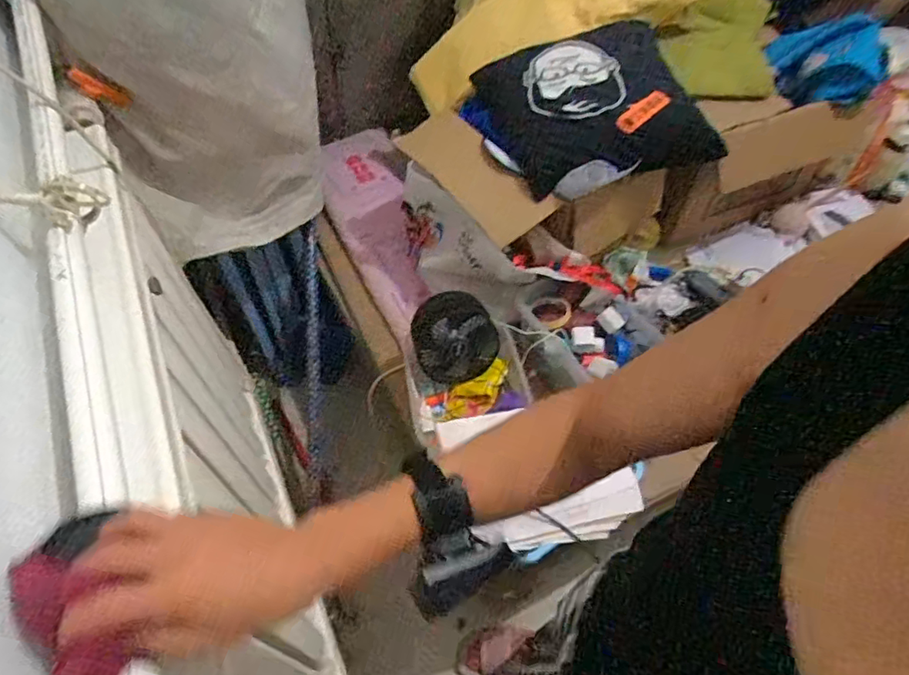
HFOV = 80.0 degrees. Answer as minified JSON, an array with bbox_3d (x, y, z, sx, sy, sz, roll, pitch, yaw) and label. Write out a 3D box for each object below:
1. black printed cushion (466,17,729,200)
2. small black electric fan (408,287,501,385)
[{"bbox_3d":[0.294,-0.485,1.105,0.437,0.122,0.380,-13,55,-10],"label":"black printed cushion"},{"bbox_3d":[-0.001,-0.001,1.049,0.158,0.133,0.144,-7,55,-5],"label":"small black electric fan"}]

